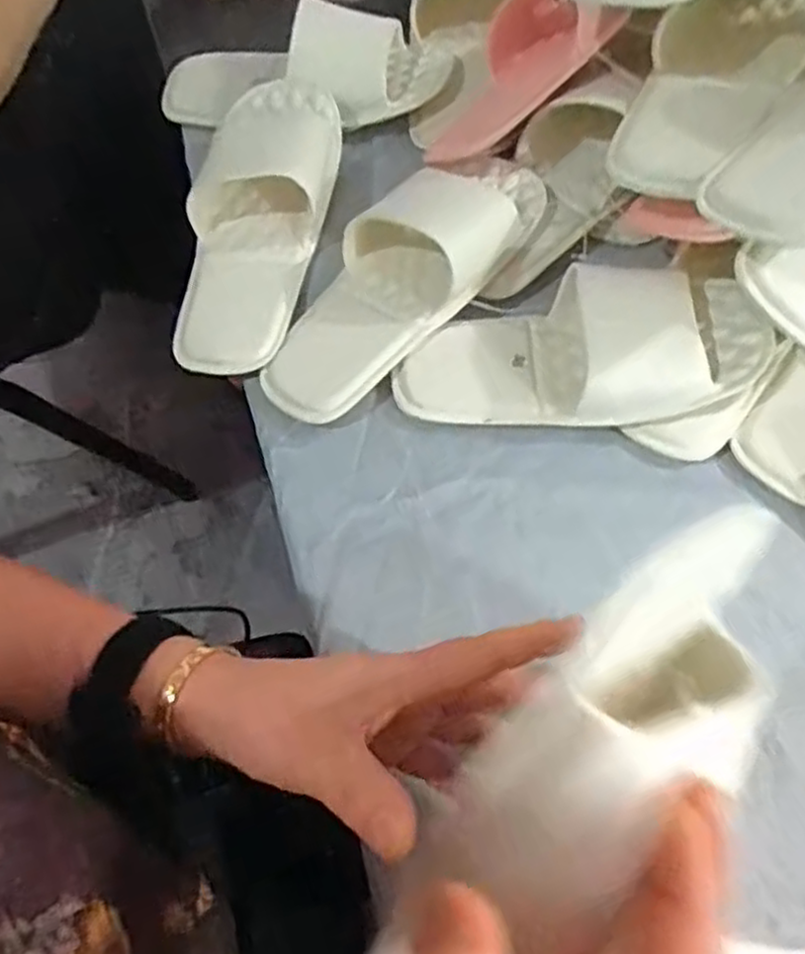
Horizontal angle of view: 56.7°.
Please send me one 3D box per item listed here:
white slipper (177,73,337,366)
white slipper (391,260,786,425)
[{"bbox_3d":[-0.106,-0.182,0.524,0.099,0.051,0.228,9,67,5],"label":"white slipper"},{"bbox_3d":[0.110,-0.081,0.465,0.219,0.051,0.093,-5,66,-1],"label":"white slipper"}]

